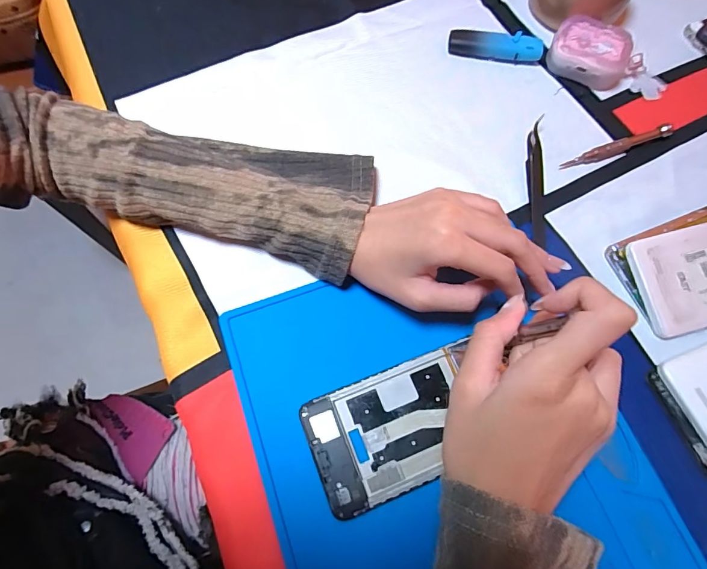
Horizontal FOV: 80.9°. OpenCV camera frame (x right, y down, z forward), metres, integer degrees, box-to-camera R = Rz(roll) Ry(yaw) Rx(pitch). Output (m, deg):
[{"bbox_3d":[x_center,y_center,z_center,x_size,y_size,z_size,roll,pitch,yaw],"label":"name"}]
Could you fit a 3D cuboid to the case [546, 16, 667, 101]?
[{"bbox_3d":[0.229,-0.198,0.368,0.107,0.029,0.048,20,70,5],"label":"case"}]

